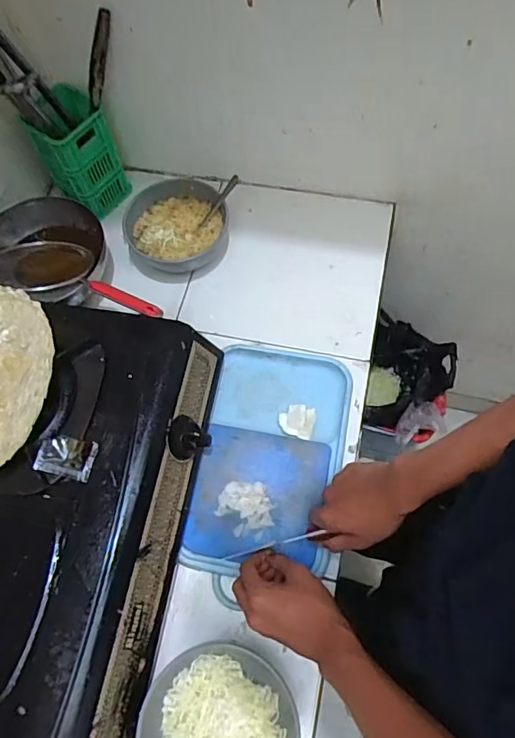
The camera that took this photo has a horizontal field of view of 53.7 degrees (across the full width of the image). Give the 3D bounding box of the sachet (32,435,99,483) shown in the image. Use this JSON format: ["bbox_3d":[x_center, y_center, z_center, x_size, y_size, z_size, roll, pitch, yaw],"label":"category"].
[{"bbox_3d":[-0.209,0.095,0.557,0.059,0.005,0.044,22,66,-25],"label":"sachet"}]

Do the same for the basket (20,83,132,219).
[{"bbox_3d":[-0.275,-0.331,0.785,0.103,0.154,0.106,-1,65,3],"label":"basket"}]

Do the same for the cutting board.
[{"bbox_3d":[0.018,0.112,0.660,0.177,0.024,0.305,9,66,7],"label":"cutting board"}]

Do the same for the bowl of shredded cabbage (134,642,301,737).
[{"bbox_3d":[-0.037,0.379,0.535,0.155,0.082,0.146,-1,65,3],"label":"bowl of shredded cabbage"}]

